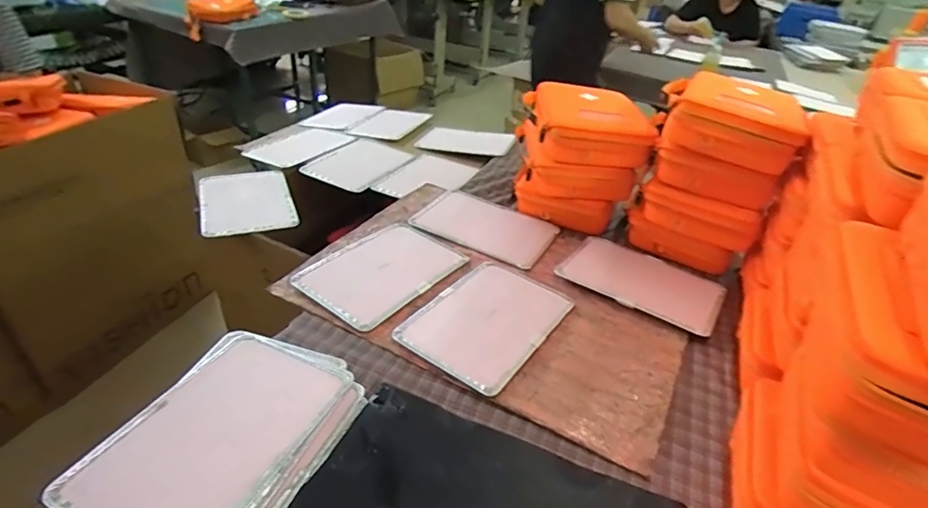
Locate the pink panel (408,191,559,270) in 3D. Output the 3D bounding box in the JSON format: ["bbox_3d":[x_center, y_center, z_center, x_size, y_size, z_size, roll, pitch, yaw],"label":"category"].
[{"bbox_3d":[0.037,-0.055,0.921,0.246,0.010,0.164,20,38,22],"label":"pink panel"}]

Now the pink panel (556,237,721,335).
[{"bbox_3d":[0.298,0.041,0.819,0.242,0.015,0.164,25,40,28],"label":"pink panel"}]

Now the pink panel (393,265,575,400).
[{"bbox_3d":[0.035,0.091,0.706,0.166,0.013,0.233,25,41,28],"label":"pink panel"}]

